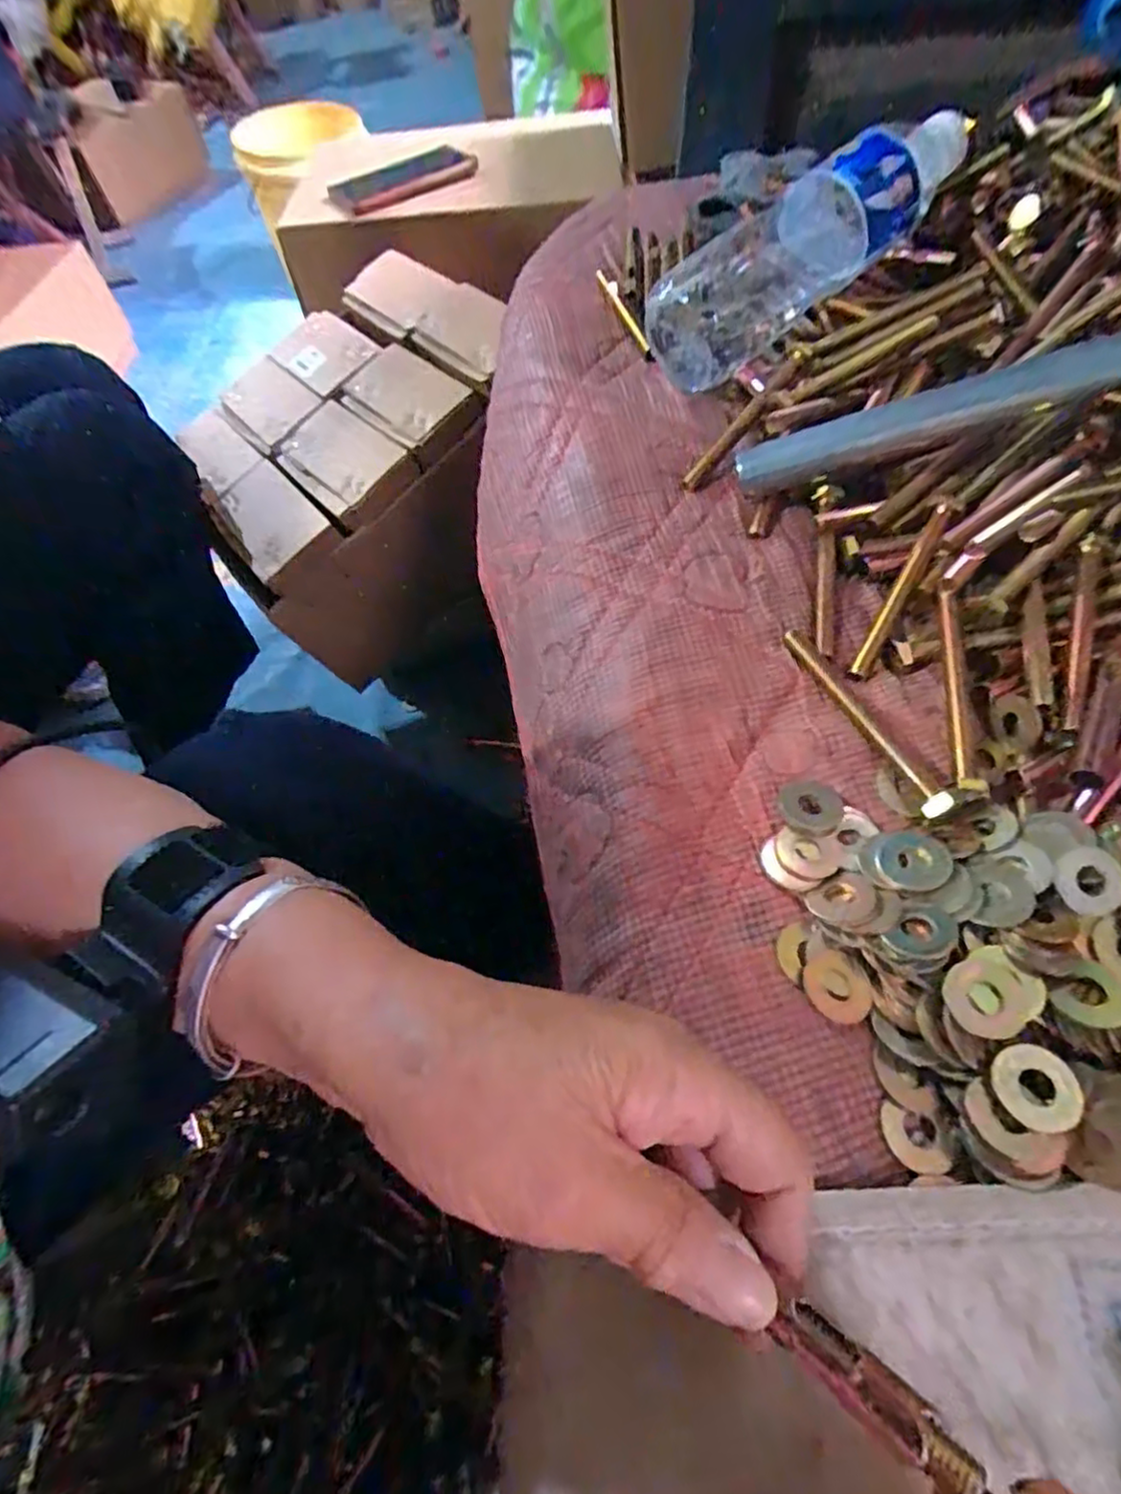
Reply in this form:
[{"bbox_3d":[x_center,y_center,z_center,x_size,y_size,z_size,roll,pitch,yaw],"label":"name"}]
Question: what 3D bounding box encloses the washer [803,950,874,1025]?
[{"bbox_3d":[0.098,0.084,0.235,0.022,0.004,0.024,-2,58,2],"label":"washer"}]

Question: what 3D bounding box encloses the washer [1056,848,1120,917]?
[{"bbox_3d":[0.188,0.048,0.236,0.022,0.004,0.023,-1,83,10],"label":"washer"}]

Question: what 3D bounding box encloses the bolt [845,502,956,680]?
[{"bbox_3d":[0.163,-0.076,0.315,0.010,0.010,0.104,29,77,19],"label":"bolt"}]

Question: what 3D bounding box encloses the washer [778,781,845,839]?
[{"bbox_3d":[0.102,0.024,0.270,0.025,0.004,0.024,-2,58,2],"label":"washer"}]

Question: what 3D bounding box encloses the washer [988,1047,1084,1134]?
[{"bbox_3d":[0.149,0.107,0.209,0.023,0.004,0.024,-8,64,17],"label":"washer"}]

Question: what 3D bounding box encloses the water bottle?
[{"bbox_3d":[0.155,-0.308,0.397,0.235,0.053,0.057,-39,63,-2],"label":"water bottle"}]

